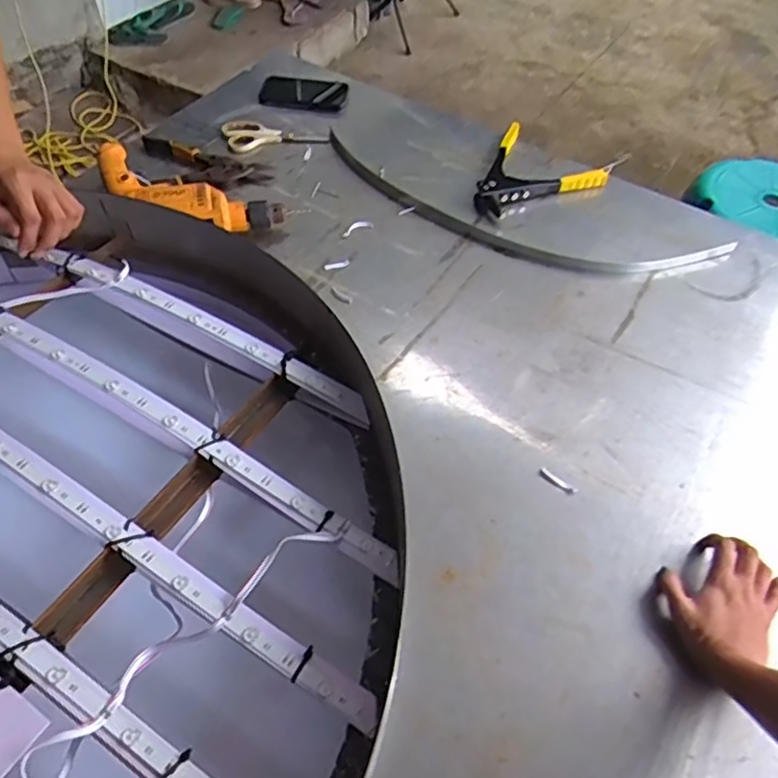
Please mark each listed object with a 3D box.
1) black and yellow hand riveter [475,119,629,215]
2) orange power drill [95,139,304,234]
[{"bbox_3d":[0.275,-0.367,1.102,0.213,0.046,0.282,15,53,9],"label":"black and yellow hand riveter"},{"bbox_3d":[-0.320,-0.290,0.989,0.324,0.072,0.098,17,53,10],"label":"orange power drill"}]

